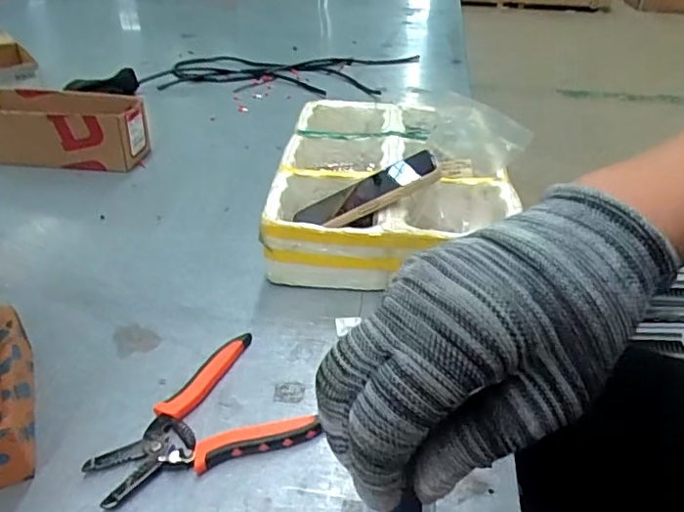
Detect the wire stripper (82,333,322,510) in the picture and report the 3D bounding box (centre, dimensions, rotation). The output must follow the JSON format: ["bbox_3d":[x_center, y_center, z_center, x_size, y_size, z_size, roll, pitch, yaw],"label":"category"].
[{"bbox_3d":[-0.113,0.119,0.427,0.154,0.014,0.119,-16,38,-22],"label":"wire stripper"}]

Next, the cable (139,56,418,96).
[{"bbox_3d":[-0.108,-0.385,1.168,0.576,0.019,0.249,-3,34,-7],"label":"cable"}]

